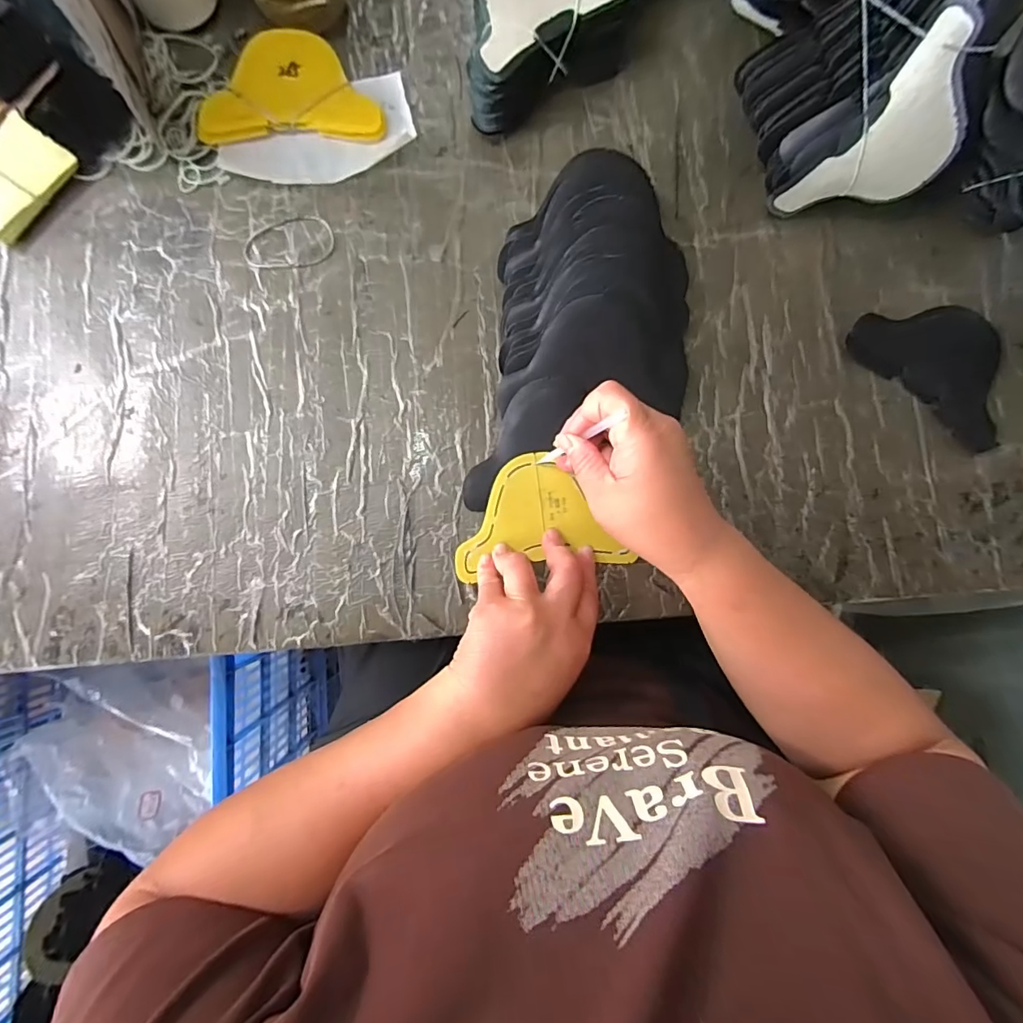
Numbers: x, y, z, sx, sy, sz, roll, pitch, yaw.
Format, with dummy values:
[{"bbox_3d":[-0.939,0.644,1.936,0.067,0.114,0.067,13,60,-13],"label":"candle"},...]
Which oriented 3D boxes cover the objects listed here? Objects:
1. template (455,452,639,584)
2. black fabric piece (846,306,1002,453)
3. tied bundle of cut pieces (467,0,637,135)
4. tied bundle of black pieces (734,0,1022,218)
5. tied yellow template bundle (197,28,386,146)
[{"bbox_3d":[0.019,0.002,0.374,0.126,0.005,0.088,-7,87,1],"label":"template"},{"bbox_3d":[0.352,-0.127,0.389,0.139,0.014,0.093,40,85,1],"label":"black fabric piece"},{"bbox_3d":[0.018,-0.382,0.389,0.146,0.053,0.093,-35,86,-4],"label":"tied bundle of cut pieces"},{"bbox_3d":[0.256,-0.313,0.354,0.115,0.120,0.147,-15,85,-3],"label":"tied bundle of black pieces"},{"bbox_3d":[-0.178,-0.345,0.395,0.139,0.016,0.091,-3,86,-2],"label":"tied yellow template bundle"}]

